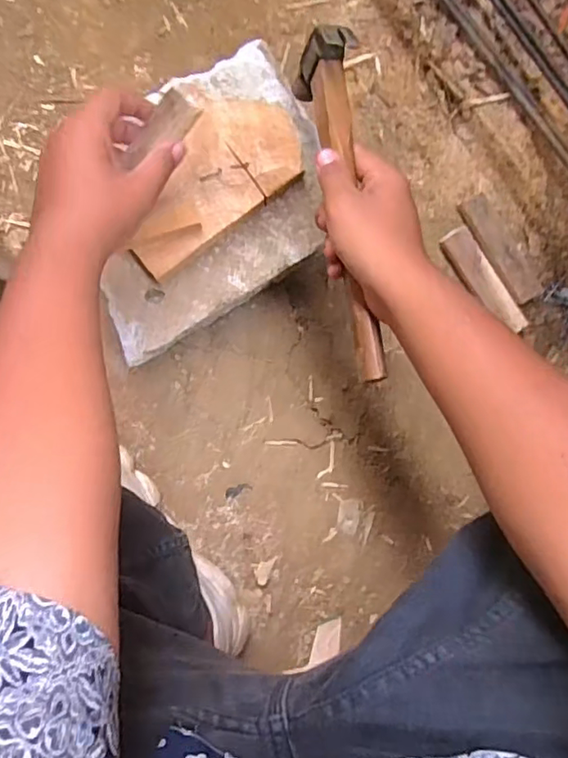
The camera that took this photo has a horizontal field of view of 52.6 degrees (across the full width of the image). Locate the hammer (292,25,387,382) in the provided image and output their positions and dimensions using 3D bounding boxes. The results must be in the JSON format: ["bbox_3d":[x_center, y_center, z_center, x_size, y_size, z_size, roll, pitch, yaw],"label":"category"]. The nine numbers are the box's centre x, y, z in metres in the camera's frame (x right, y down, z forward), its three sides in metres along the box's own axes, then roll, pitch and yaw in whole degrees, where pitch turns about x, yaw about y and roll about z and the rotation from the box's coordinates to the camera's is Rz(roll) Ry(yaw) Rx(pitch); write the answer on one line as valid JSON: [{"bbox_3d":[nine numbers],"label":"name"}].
[{"bbox_3d":[0.046,-0.136,0.449,0.043,0.044,0.281,-6,80,-1],"label":"hammer"}]

